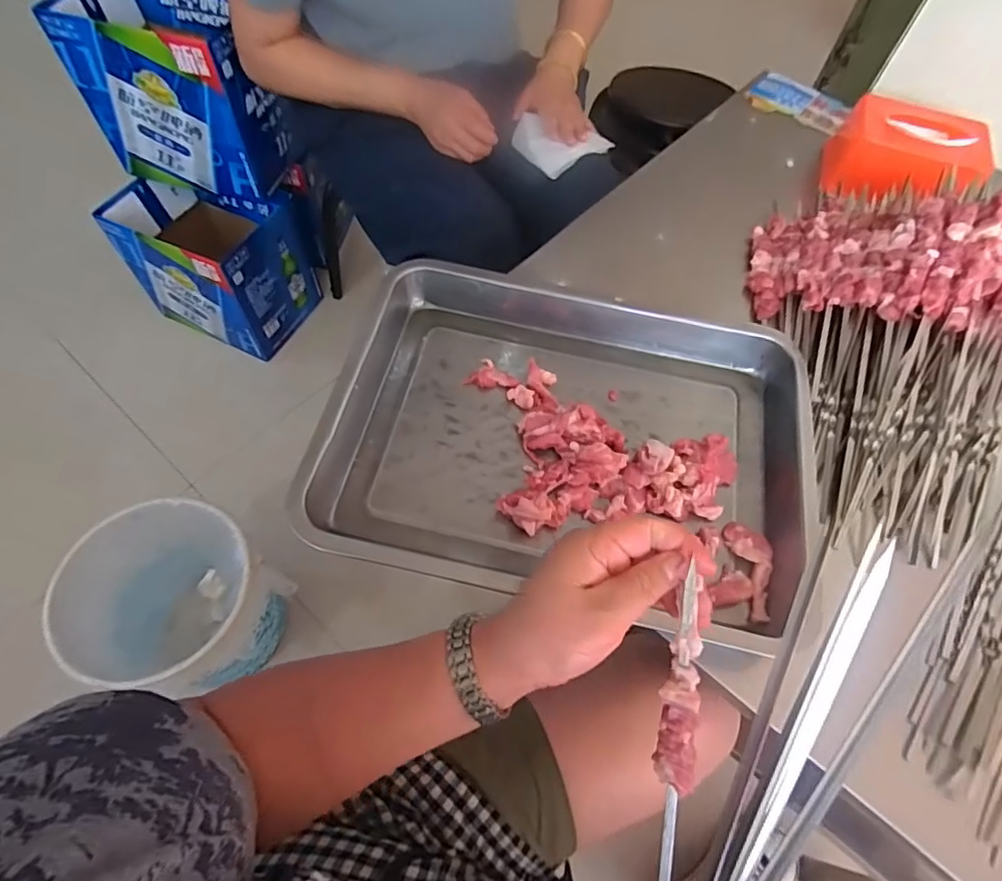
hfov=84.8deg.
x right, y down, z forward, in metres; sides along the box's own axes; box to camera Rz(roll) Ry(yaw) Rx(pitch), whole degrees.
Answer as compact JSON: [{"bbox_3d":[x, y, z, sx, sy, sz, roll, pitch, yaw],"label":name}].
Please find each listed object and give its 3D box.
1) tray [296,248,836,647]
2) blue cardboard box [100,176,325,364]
[{"bbox_3d":[0.059,-0.014,0.471,0.377,0.055,0.294,11,61,3],"label":"tray"},{"bbox_3d":[-0.568,-0.384,1.136,0.285,0.252,0.265,23,63,9],"label":"blue cardboard box"}]

